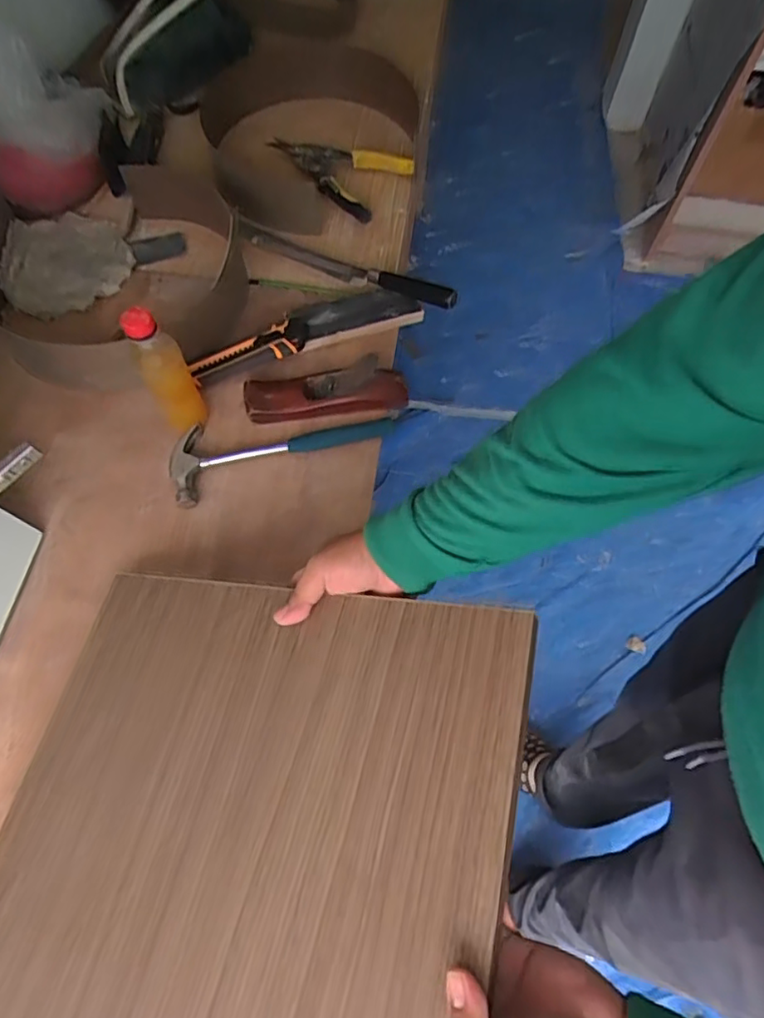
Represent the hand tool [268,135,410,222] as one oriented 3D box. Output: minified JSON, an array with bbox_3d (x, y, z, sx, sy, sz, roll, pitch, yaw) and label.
[{"bbox_3d":[-0.079,-0.534,0.928,0.237,0.031,0.130,32,68,13],"label":"hand tool"}]

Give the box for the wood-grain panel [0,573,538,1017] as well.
[{"bbox_3d":[-0.132,0.278,0.436,0.426,0.020,0.457,1,62,26],"label":"wood-grain panel"}]

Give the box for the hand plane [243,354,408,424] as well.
[{"bbox_3d":[-0.067,-0.150,0.727,0.193,0.049,0.057,-4,65,-3],"label":"hand plane"}]

